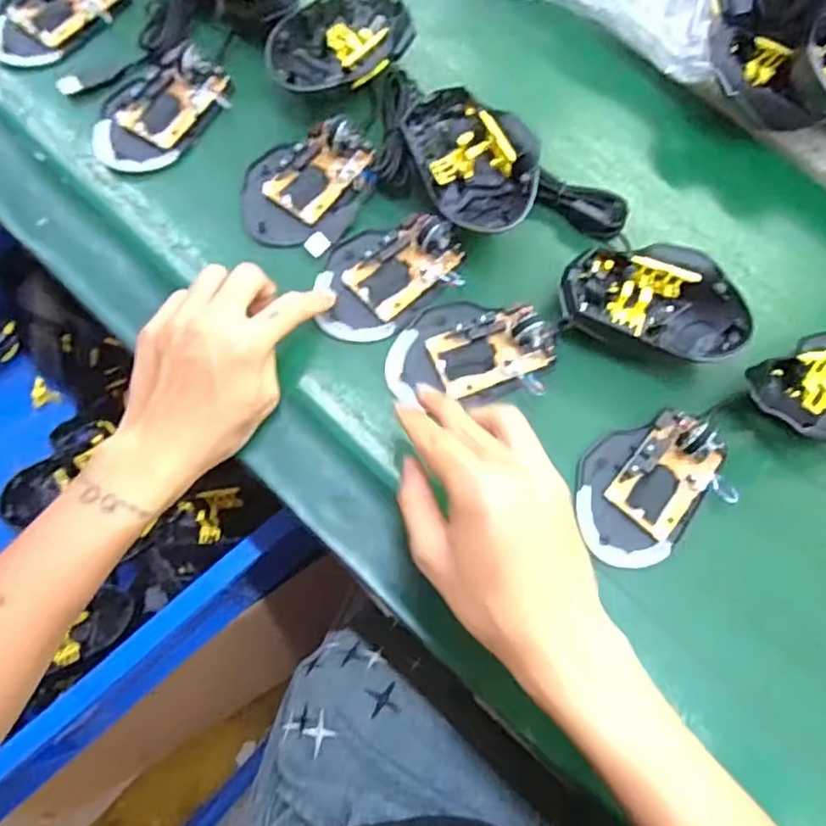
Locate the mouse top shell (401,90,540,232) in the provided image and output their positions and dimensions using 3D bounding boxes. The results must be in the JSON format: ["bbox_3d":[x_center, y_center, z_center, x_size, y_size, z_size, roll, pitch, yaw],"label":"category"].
[{"bbox_3d":[0.040,-0.170,0.443,0.071,0.045,0.110,-20,74,-7],"label":"mouse top shell"}]

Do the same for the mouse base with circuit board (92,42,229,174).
[{"bbox_3d":[-0.187,-0.221,0.465,0.070,0.023,0.102,38,76,10],"label":"mouse base with circuit board"}]

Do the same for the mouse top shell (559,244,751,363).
[{"bbox_3d":[0.156,-0.072,0.436,0.120,0.043,0.070,13,73,3],"label":"mouse top shell"}]

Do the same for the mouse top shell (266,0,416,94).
[{"bbox_3d":[-0.054,-0.270,0.481,0.111,0.032,0.066,-39,77,-12],"label":"mouse top shell"}]

